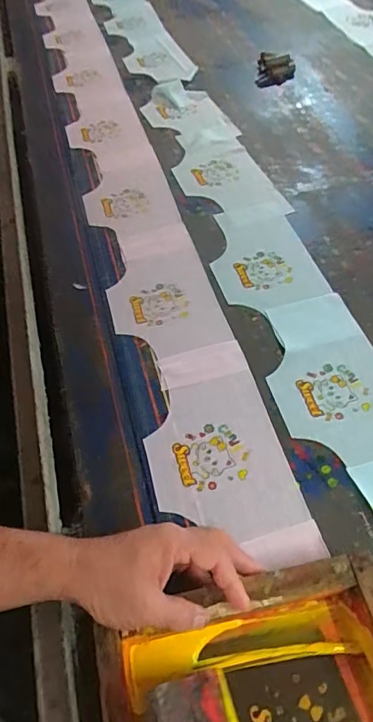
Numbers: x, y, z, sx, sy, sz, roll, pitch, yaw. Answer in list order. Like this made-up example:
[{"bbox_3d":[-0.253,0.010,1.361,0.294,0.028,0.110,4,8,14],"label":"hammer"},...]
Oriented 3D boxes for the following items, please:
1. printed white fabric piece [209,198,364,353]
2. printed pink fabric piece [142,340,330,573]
[{"bbox_3d":[0.124,-0.140,0.711,0.156,0.009,0.309,-10,54,-6],"label":"printed white fabric piece"},{"bbox_3d":[0.031,0.096,0.544,0.148,0.010,0.280,-13,54,-8],"label":"printed pink fabric piece"}]

